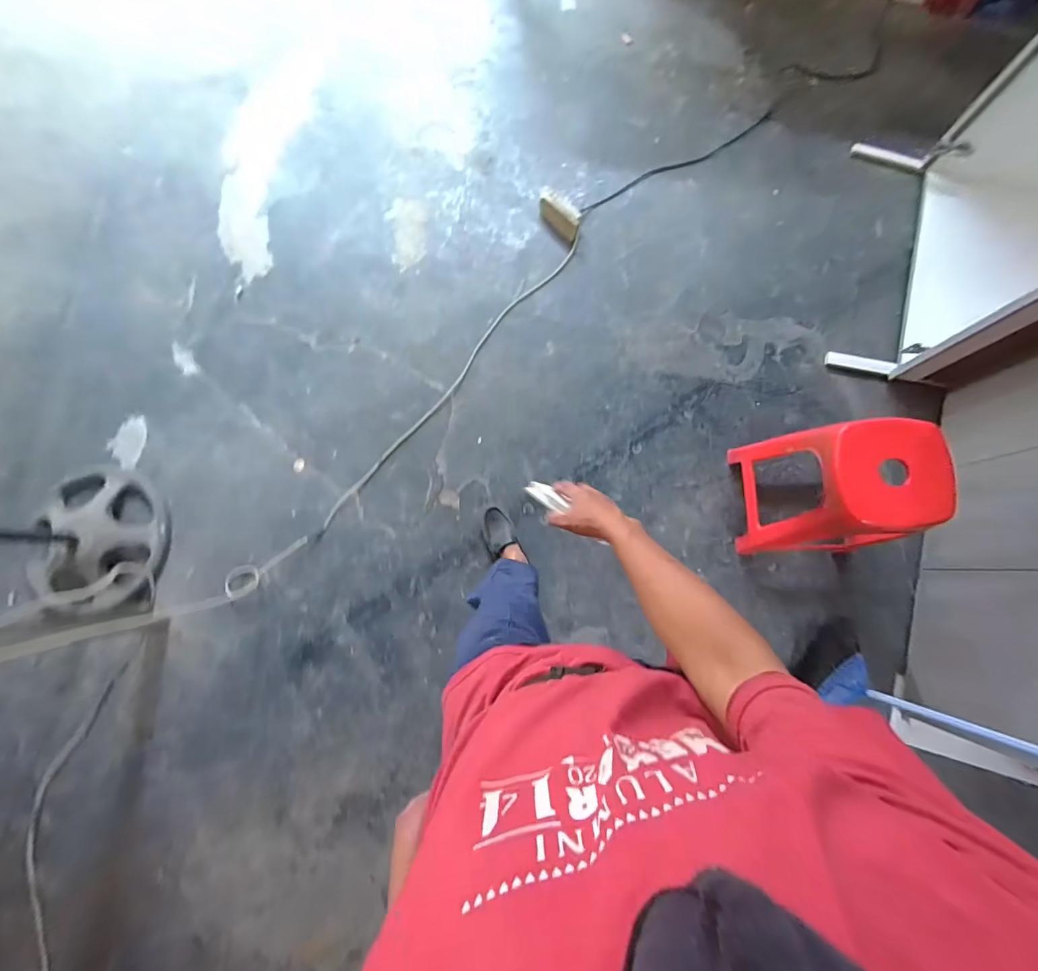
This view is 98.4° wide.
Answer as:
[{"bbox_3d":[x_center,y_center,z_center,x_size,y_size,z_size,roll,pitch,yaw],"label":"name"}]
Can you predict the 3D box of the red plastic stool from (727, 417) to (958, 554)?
[{"bbox_3d":[0.797,0.013,1.180,0.258,0.480,0.305,-2,81,2],"label":"red plastic stool"}]

